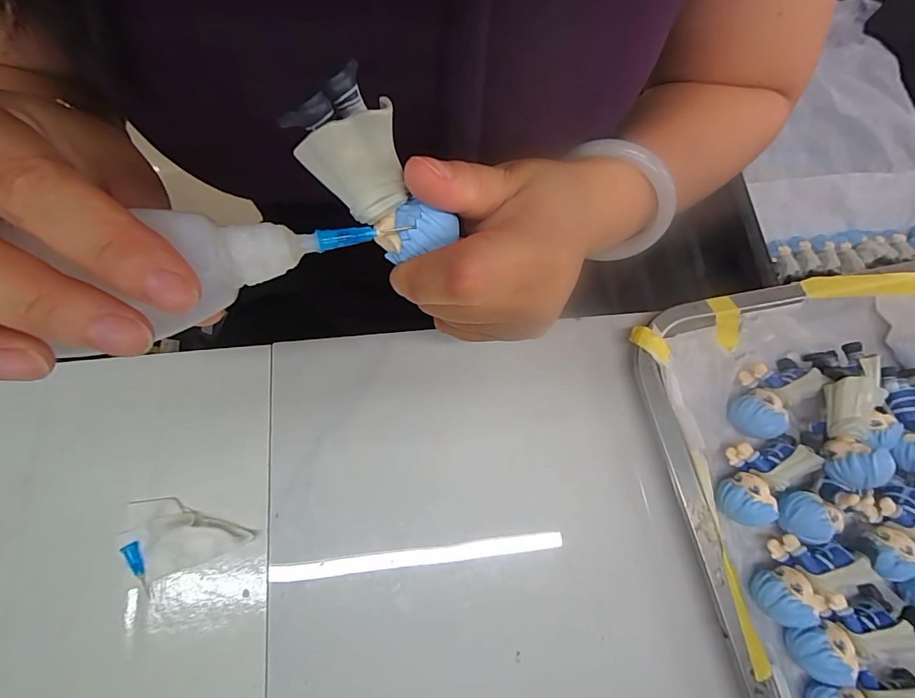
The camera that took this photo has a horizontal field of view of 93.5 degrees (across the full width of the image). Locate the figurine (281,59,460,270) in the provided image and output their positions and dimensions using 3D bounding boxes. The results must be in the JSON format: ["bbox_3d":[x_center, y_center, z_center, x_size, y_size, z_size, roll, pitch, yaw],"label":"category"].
[{"bbox_3d":[-0.025,-0.050,0.128,0.025,0.052,0.017,-48,38,-13],"label":"figurine"}]

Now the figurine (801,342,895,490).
[{"bbox_3d":[0.217,0.030,0.240,0.029,0.032,0.090,21,58,7],"label":"figurine"}]

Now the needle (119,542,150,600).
[{"bbox_3d":[-0.167,0.116,0.226,0.008,0.006,0.030,-19,92,-5],"label":"needle"}]

